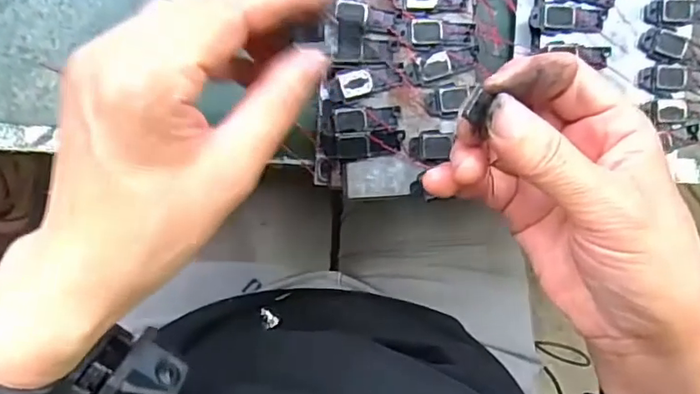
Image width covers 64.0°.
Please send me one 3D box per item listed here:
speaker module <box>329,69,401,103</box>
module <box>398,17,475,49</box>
[{"bbox_3d":[0.008,-0.058,0.282,0.036,0.004,0.014,-18,93,-7],"label":"speaker module"},{"bbox_3d":[0.045,-0.084,0.286,0.040,0.004,0.016,-4,91,-8],"label":"module"}]

